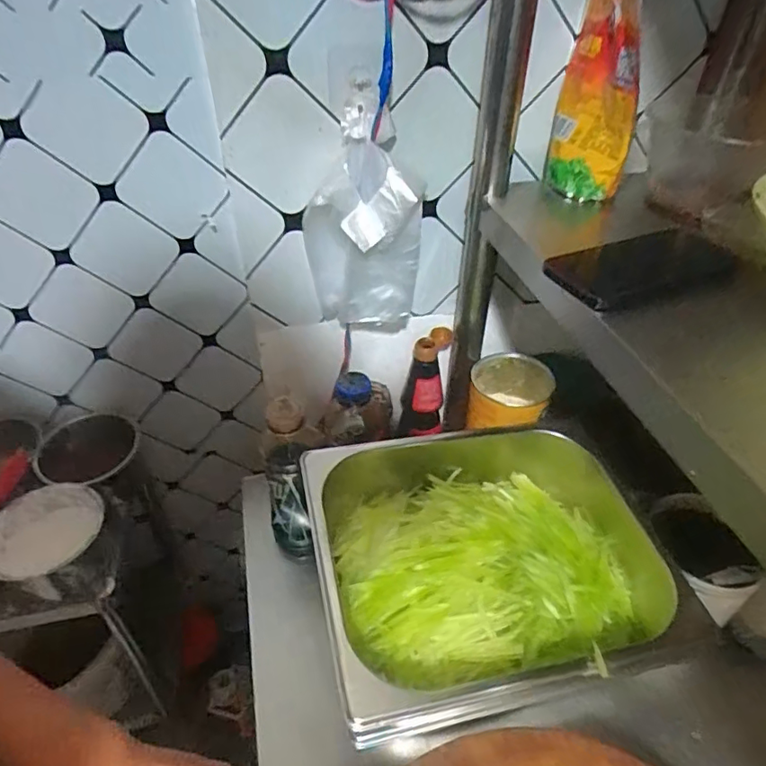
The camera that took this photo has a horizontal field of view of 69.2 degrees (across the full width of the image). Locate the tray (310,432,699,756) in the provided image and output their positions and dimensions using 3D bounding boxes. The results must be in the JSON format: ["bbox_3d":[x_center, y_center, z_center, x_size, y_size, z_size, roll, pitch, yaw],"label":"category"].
[{"bbox_3d":[0.114,0.174,0.555,0.346,0.095,0.261,-9,41,-11],"label":"tray"}]

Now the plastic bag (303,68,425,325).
[{"bbox_3d":[-0.022,-0.168,0.576,0.120,0.225,0.074,1,40,0],"label":"plastic bag"}]

